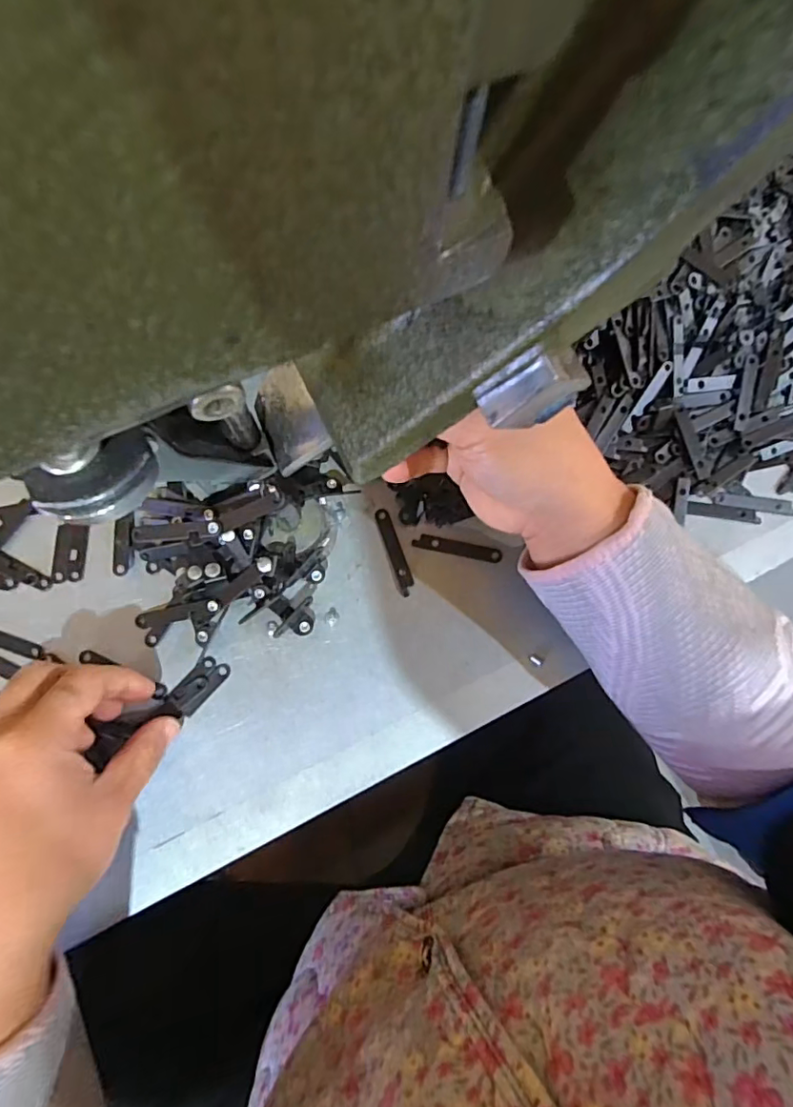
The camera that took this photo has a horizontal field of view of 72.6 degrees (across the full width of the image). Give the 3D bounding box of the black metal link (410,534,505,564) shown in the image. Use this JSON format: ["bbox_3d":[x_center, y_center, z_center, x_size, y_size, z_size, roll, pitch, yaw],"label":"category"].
[{"bbox_3d":[0.037,-0.003,0.326,0.053,0.004,0.009,12,82,-4],"label":"black metal link"}]

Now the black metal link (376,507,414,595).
[{"bbox_3d":[-0.001,-0.001,0.322,0.010,0.004,0.053,-18,85,-8],"label":"black metal link"}]

